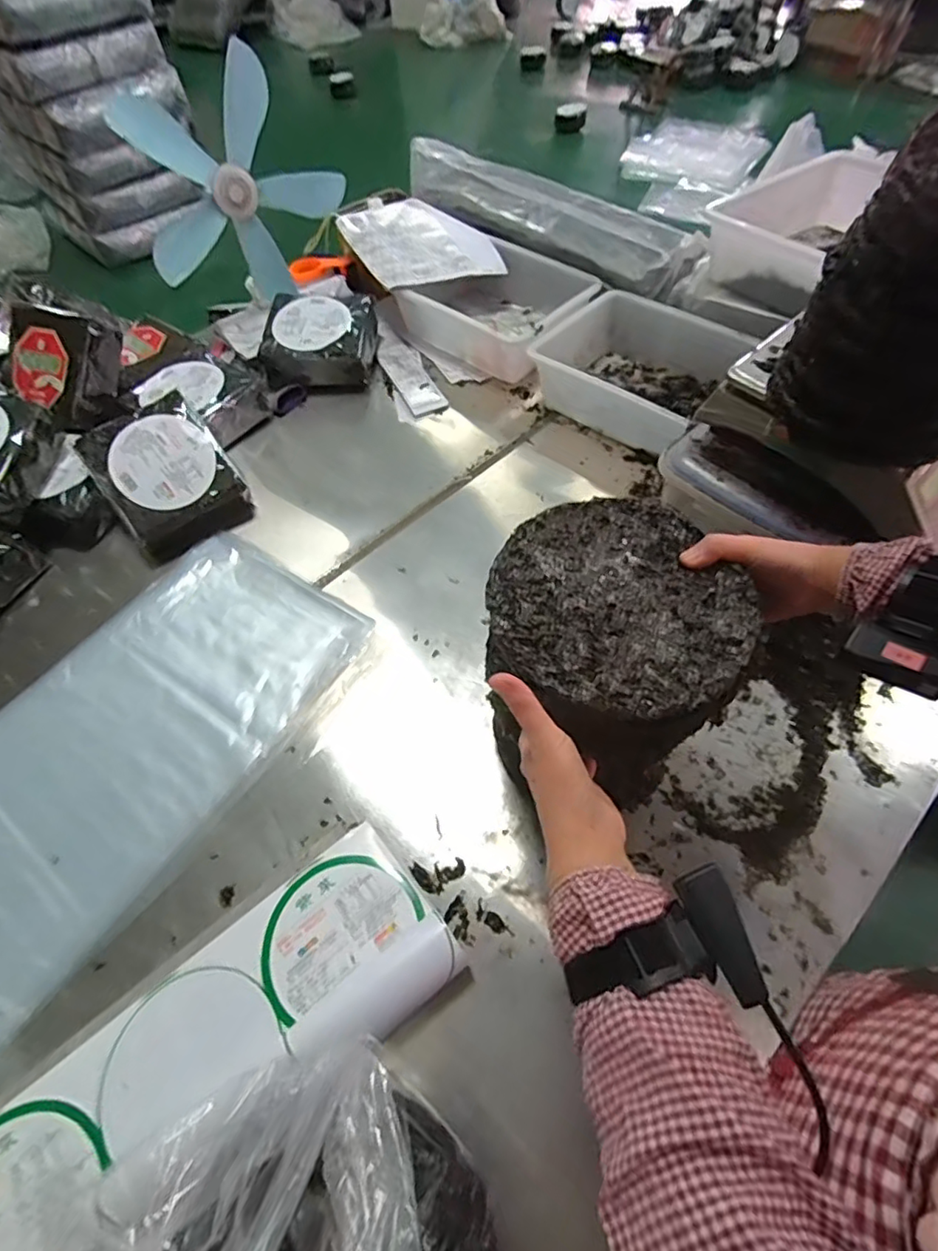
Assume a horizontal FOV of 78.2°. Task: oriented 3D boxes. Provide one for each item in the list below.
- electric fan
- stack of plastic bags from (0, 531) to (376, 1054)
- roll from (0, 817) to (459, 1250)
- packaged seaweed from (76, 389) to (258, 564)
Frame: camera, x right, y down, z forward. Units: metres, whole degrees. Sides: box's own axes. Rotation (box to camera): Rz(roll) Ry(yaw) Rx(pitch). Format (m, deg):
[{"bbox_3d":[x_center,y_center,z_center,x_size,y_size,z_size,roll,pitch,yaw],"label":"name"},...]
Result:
[{"bbox_3d":[-0.466,-0.822,1.088,0.375,0.355,0.074,-41,50,11],"label":"electric fan"},{"bbox_3d":[-0.532,0.236,0.720,0.369,0.021,0.887,32,64,22],"label":"stack of plastic bags"},{"bbox_3d":[-0.263,0.428,0.559,0.526,0.059,0.187,-36,64,-16],"label":"roll"},{"bbox_3d":[-0.494,-0.242,0.948,0.203,0.074,0.239,-34,95,-14],"label":"packaged seaweed"}]

